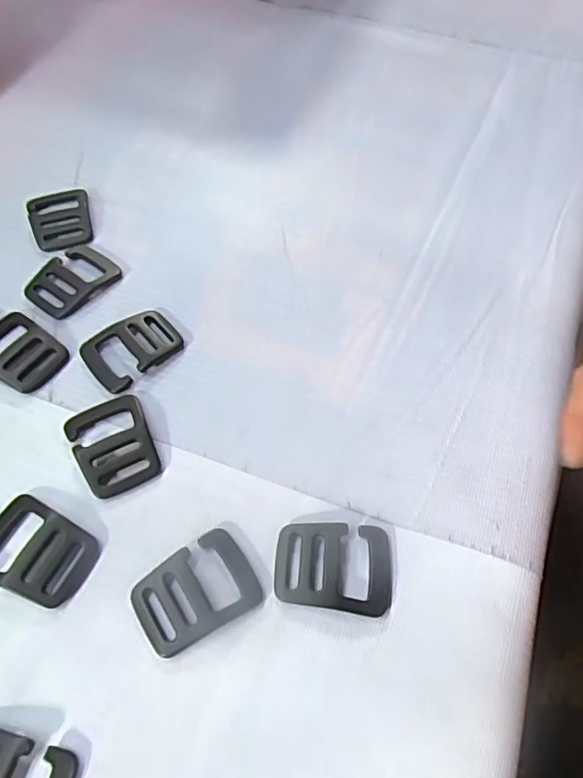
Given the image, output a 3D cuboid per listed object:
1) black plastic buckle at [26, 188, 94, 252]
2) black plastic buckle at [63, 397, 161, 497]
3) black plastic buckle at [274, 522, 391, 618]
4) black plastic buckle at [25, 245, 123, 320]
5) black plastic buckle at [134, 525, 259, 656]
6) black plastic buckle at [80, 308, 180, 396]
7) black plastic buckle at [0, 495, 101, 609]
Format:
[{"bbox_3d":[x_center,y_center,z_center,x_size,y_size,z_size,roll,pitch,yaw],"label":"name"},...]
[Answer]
[{"bbox_3d":[-0.125,-0.093,0.294,0.032,0.007,0.043,-21,62,-13],"label":"black plastic buckle"},{"bbox_3d":[-0.075,0.023,0.229,0.032,0.007,0.042,-23,63,-14],"label":"black plastic buckle"},{"bbox_3d":[0.016,0.067,0.206,0.044,0.005,0.032,7,60,3],"label":"black plastic buckle"},{"bbox_3d":[-0.112,-0.056,0.273,0.032,0.007,0.043,37,66,18],"label":"black plastic buckle"},{"bbox_3d":[-0.036,0.075,0.200,0.043,0.005,0.031,-29,64,-16],"label":"black plastic buckle"},{"bbox_3d":[-0.075,-0.020,0.254,0.043,0.006,0.031,-39,67,-21],"label":"black plastic buckle"},{"bbox_3d":[-0.098,0.062,0.205,0.045,0.006,0.031,27,63,14],"label":"black plastic buckle"}]

